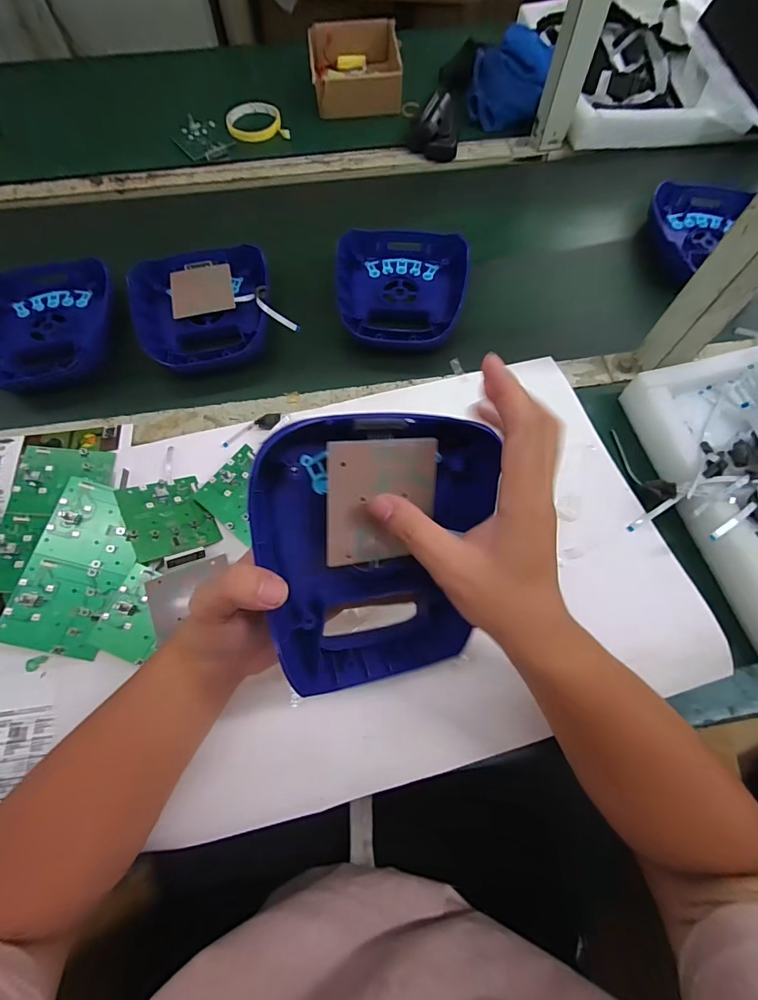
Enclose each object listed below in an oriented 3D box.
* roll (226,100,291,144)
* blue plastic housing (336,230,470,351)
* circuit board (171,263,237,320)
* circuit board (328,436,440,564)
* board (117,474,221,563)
[{"bbox_3d":[-0.202,-0.616,0.692,0.088,0.022,0.093,0,66,1],"label":"roll"},{"bbox_3d":[0.026,-0.264,0.526,0.159,0.037,0.183,4,66,3],"label":"blue plastic housing"},{"bbox_3d":[-0.223,-0.266,0.535,0.076,0.006,0.074,-15,70,-3],"label":"circuit board"},{"bbox_3d":[0.003,0.001,0.274,0.075,0.005,0.079,-5,103,-21],"label":"circuit board"},{"bbox_3d":[-0.201,0.015,0.407,0.073,0.011,0.079,-17,67,-34],"label":"board"}]

